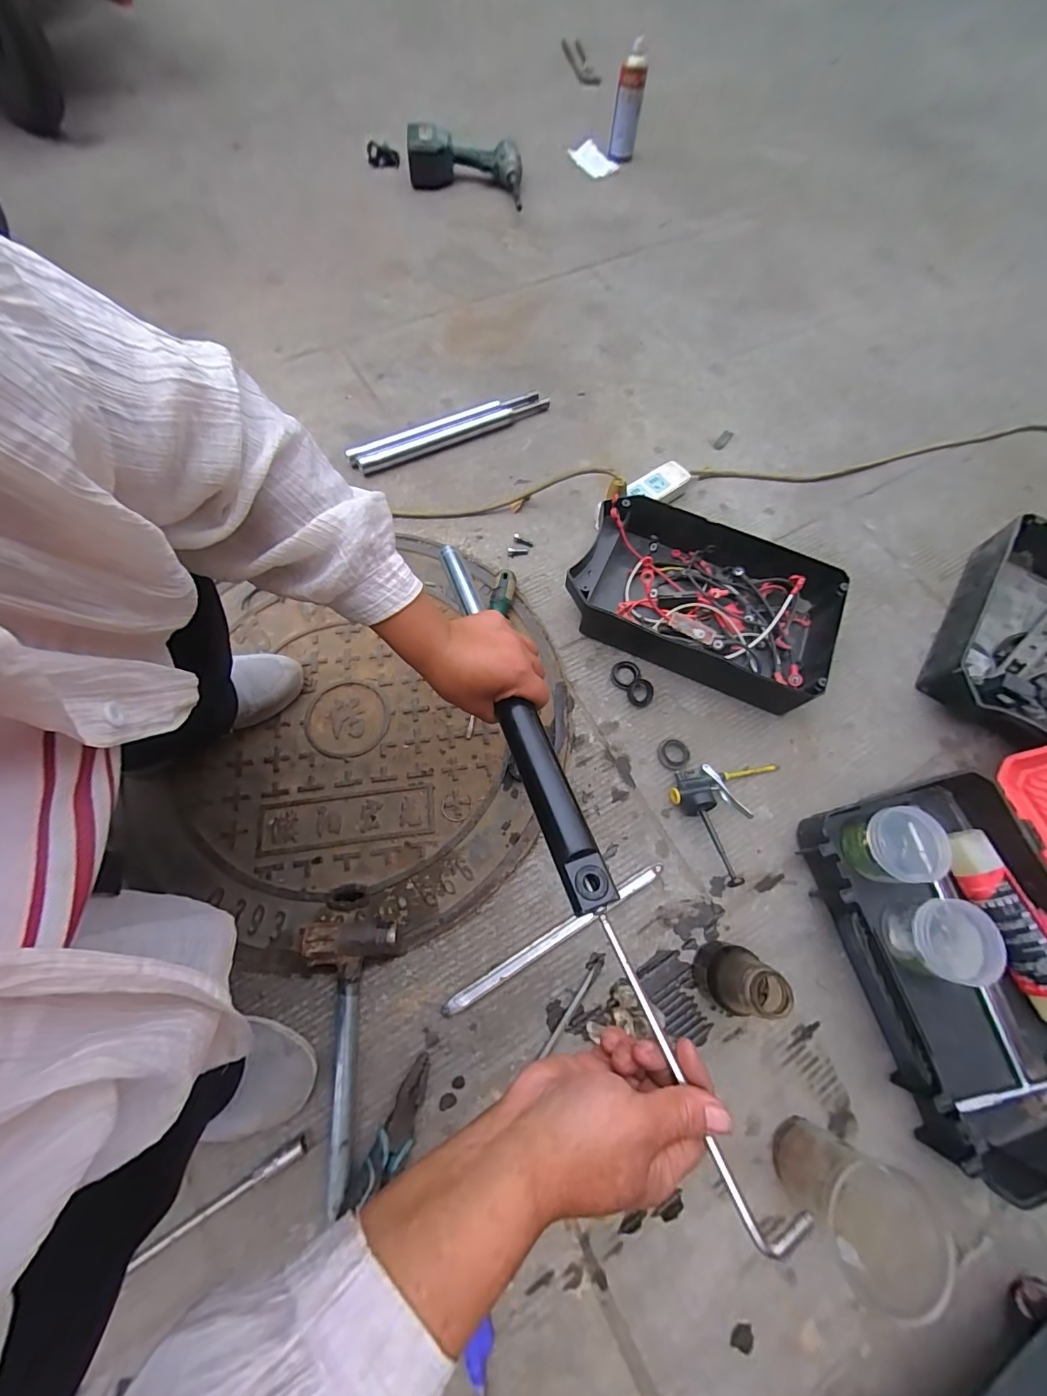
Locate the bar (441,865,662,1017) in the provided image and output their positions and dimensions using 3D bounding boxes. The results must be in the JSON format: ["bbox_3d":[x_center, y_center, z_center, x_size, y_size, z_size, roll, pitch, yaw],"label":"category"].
[{"bbox_3d":[0.040,0.275,0.534,0.290,0.009,0.017,-27,72,-13],"label":"bar"}]

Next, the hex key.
[{"bbox_3d":[0.101,0.224,0.287,0.031,0.008,0.182,-25,63,-12],"label":"hex key"}]

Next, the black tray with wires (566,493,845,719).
[{"bbox_3d":[0.254,-0.136,0.662,0.357,0.078,0.225,23,69,6],"label":"black tray with wires"}]

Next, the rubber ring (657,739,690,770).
[{"bbox_3d":[0.200,0.075,0.614,0.046,0.007,0.039,-36,74,-16],"label":"rubber ring"}]

